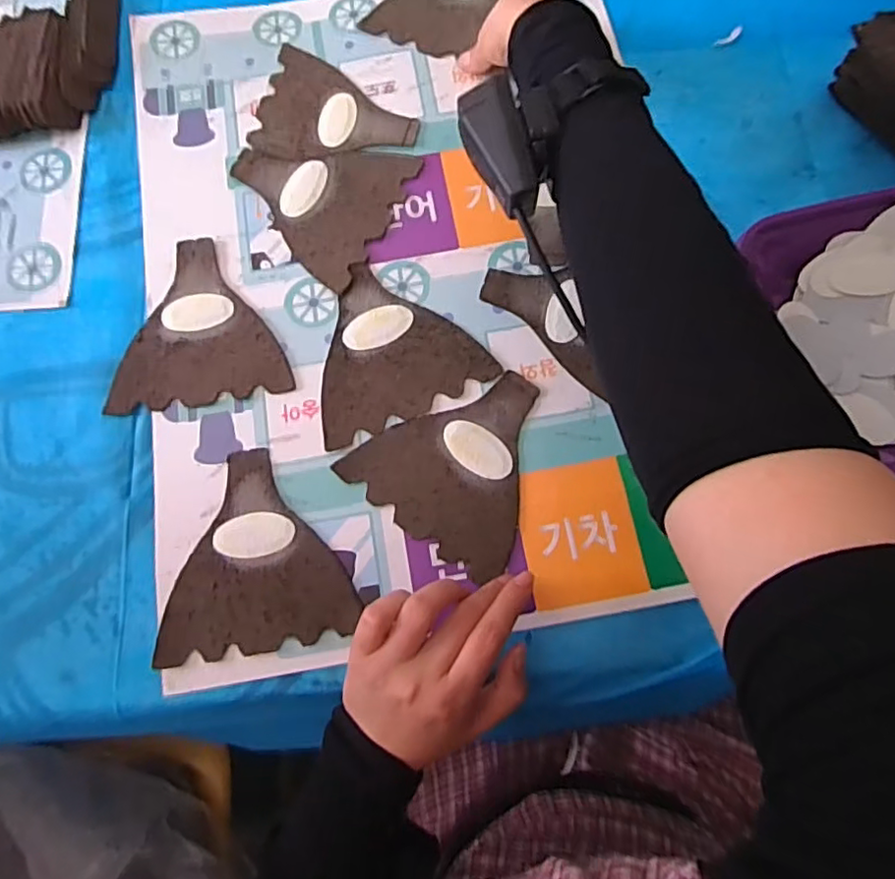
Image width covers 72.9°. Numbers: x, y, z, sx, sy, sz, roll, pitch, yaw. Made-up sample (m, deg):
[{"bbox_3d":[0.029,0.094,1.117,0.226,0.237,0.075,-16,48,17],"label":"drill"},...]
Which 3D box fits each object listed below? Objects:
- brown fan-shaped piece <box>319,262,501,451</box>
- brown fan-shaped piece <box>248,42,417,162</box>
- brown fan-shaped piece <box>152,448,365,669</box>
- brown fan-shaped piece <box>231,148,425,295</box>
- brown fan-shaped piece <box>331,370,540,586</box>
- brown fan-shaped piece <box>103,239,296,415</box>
[{"bbox_3d":[-0.043,-0.069,0.422,0.120,0.004,0.117,-23,76,-4],"label":"brown fan-shaped piece"},{"bbox_3d":[-0.086,-0.258,0.477,0.128,0.004,0.100,15,76,5],"label":"brown fan-shaped piece"},{"bbox_3d":[-0.122,0.069,0.385,0.116,0.008,0.125,-7,73,-2],"label":"brown fan-shaped piece"},{"bbox_3d":[-0.103,-0.183,0.457,0.126,0.004,0.117,24,77,8],"label":"brown fan-shaped piece"},{"bbox_3d":[0.012,0.009,0.396,0.118,0.004,0.121,36,79,10],"label":"brown fan-shaped piece"},{"bbox_3d":[-0.179,-0.085,0.432,0.121,0.004,0.125,-9,75,-1],"label":"brown fan-shaped piece"}]

